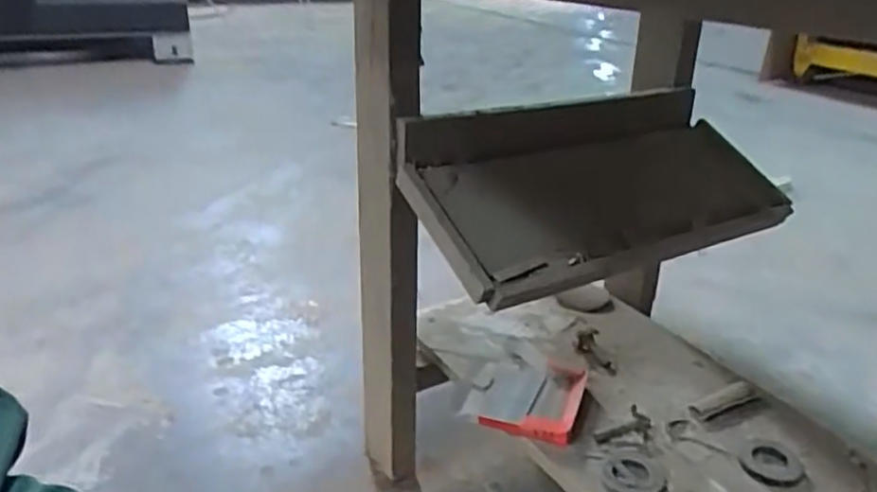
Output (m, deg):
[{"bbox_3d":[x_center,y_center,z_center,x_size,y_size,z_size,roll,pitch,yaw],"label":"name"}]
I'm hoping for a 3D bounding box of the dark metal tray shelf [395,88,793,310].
[{"bbox_3d":[0.188,-0.064,0.807,0.483,0.113,0.248,-12,51,-28],"label":"dark metal tray shelf"}]

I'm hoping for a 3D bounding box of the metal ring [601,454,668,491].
[{"bbox_3d":[0.207,0.243,0.718,0.065,0.009,0.072,10,23,17],"label":"metal ring"}]

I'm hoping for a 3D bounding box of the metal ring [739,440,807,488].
[{"bbox_3d":[0.362,0.236,0.741,0.063,0.005,0.067,2,22,-1],"label":"metal ring"}]

